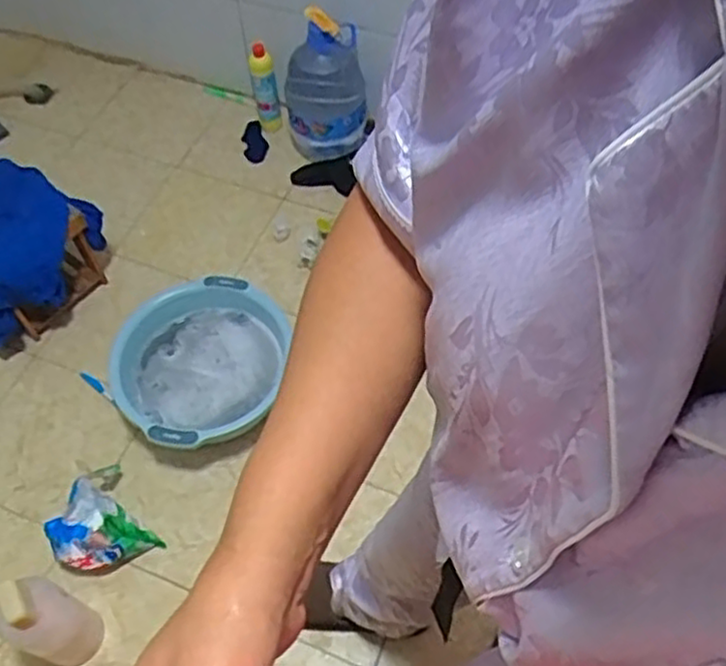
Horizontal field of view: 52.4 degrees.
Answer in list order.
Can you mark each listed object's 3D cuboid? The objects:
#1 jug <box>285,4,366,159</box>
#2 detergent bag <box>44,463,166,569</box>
[{"bbox_3d":[-0.087,-0.571,1.739,0.184,0.359,0.184,-4,56,-1],"label":"jug"},{"bbox_3d":[-0.518,0.371,1.435,0.173,0.112,0.179,-29,60,-17],"label":"detergent bag"}]

